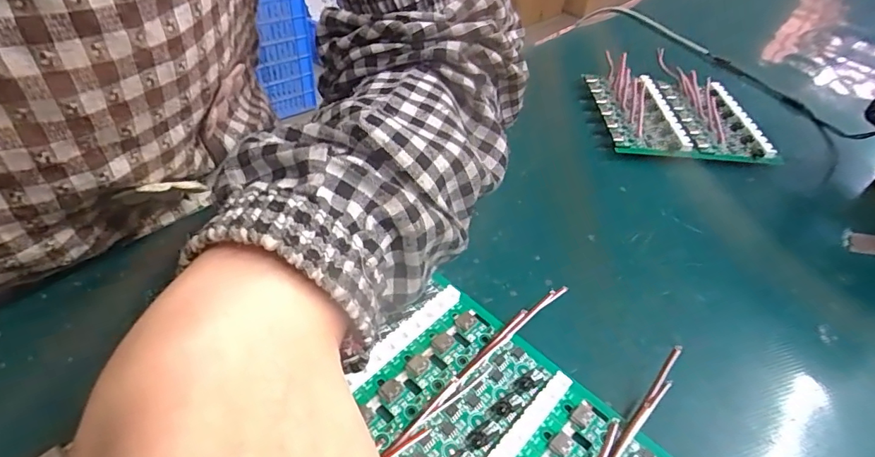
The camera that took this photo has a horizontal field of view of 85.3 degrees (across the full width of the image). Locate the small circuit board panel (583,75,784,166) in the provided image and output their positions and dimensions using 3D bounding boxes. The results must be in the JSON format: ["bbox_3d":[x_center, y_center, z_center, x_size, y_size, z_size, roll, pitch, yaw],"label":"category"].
[{"bbox_3d":[0.186,-0.087,0.375,0.120,0.022,0.105,3,44,-4],"label":"small circuit board panel"}]

